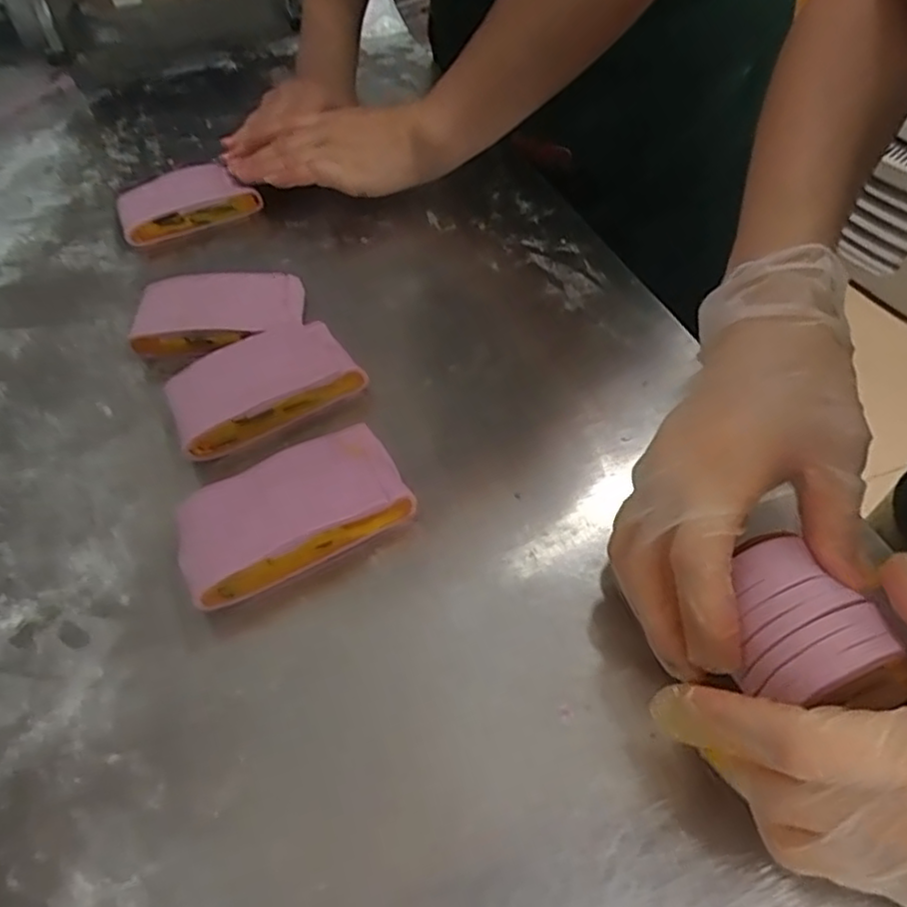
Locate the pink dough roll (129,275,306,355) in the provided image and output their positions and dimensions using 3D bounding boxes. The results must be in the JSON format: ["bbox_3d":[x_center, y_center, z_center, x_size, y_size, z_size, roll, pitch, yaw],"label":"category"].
[{"bbox_3d":[-0.151,-0.090,0.432,0.103,0.030,0.053,-7,49,-4],"label":"pink dough roll"}]

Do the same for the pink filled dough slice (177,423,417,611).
[{"bbox_3d":[-0.079,0.029,0.325,0.108,0.029,0.057,-27,53,-19],"label":"pink filled dough slice"}]

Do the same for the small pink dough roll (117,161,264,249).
[{"bbox_3d":[-0.216,-0.203,0.530,0.101,0.031,0.058,-27,53,-20],"label":"small pink dough roll"}]

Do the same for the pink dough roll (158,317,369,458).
[{"bbox_3d":[-0.113,-0.041,0.389,0.105,0.027,0.061,-27,53,-20],"label":"pink dough roll"}]

